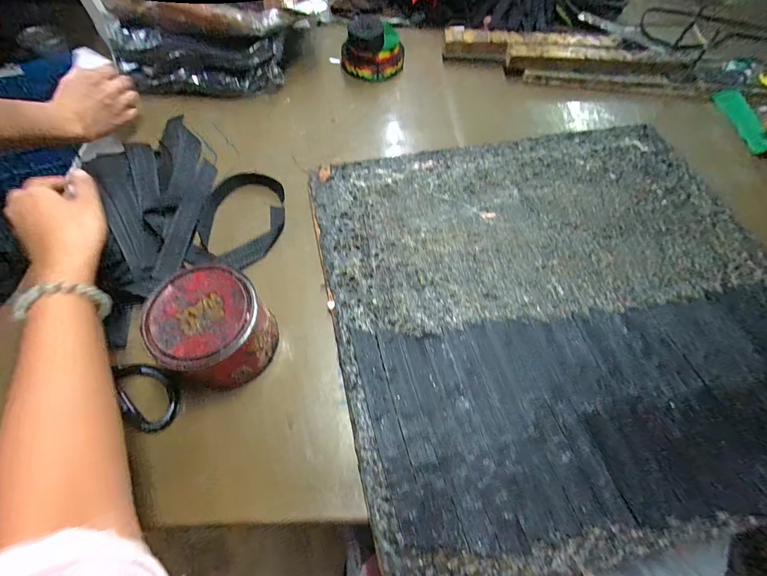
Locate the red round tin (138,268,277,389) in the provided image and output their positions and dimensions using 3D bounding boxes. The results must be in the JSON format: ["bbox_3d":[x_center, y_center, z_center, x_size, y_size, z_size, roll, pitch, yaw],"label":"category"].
[{"bbox_3d":[-0.170,0.041,0.352,0.106,0.078,0.098,1,61,-2],"label":"red round tin"}]

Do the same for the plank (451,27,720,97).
[{"bbox_3d":[0.364,-0.428,0.642,0.497,0.037,0.109,9,61,3],"label":"plank"}]

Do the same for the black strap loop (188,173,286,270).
[{"bbox_3d":[-0.191,-0.095,0.465,0.103,0.023,0.151,9,61,3],"label":"black strap loop"}]

